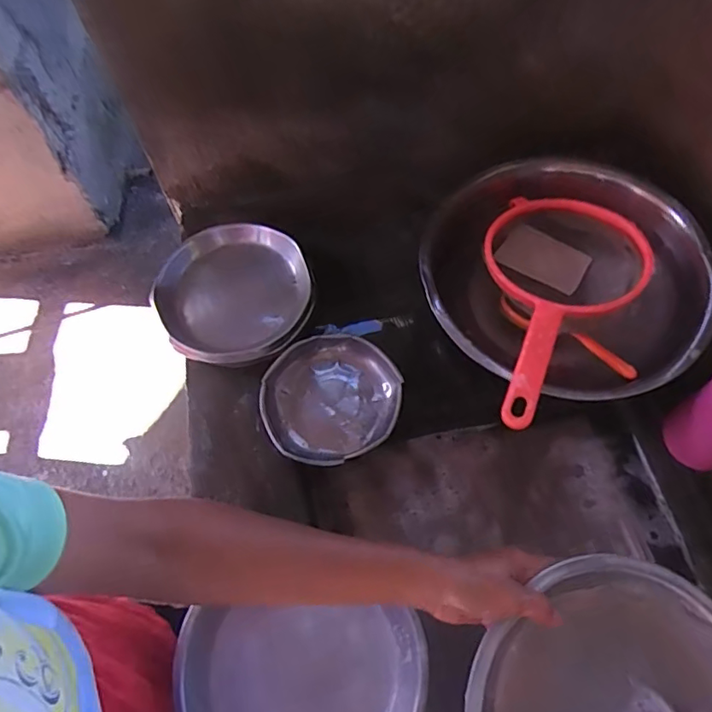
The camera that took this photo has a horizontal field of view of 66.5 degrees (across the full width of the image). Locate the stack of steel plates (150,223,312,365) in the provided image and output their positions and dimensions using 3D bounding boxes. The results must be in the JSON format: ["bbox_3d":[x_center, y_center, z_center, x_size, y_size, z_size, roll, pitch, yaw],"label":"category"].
[{"bbox_3d":[-0.159,-0.081,0.709,0.191,0.033,0.201,-32,66,-12],"label":"stack of steel plates"}]

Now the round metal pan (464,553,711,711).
[{"bbox_3d":[0.189,0.268,0.402,0.205,0.051,0.224,-1,64,3],"label":"round metal pan"}]

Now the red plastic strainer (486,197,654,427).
[{"bbox_3d":[0.221,-0.046,0.623,0.180,0.097,0.320,19,52,12],"label":"red plastic strainer"}]

